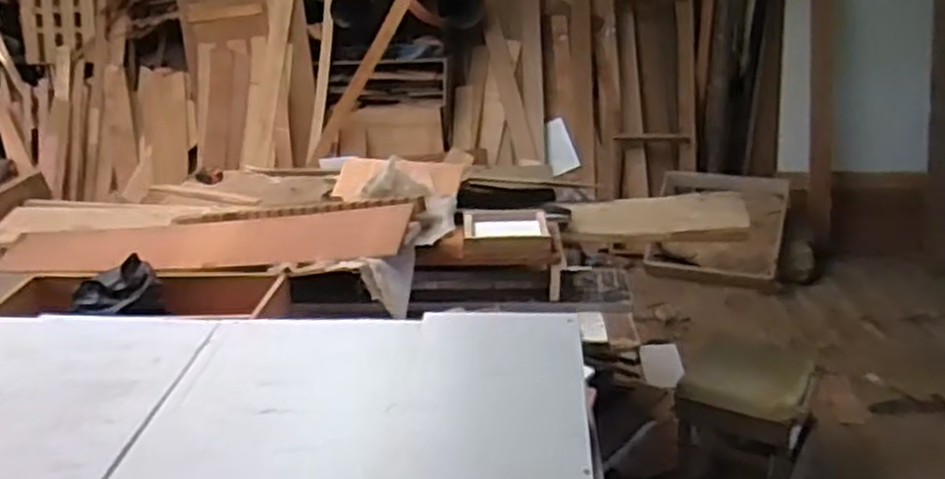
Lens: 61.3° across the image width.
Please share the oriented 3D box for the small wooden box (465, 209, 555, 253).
[{"bbox_3d":[0.073,-0.023,1.766,0.192,0.044,0.175,-3,19,0],"label":"small wooden box"}]

